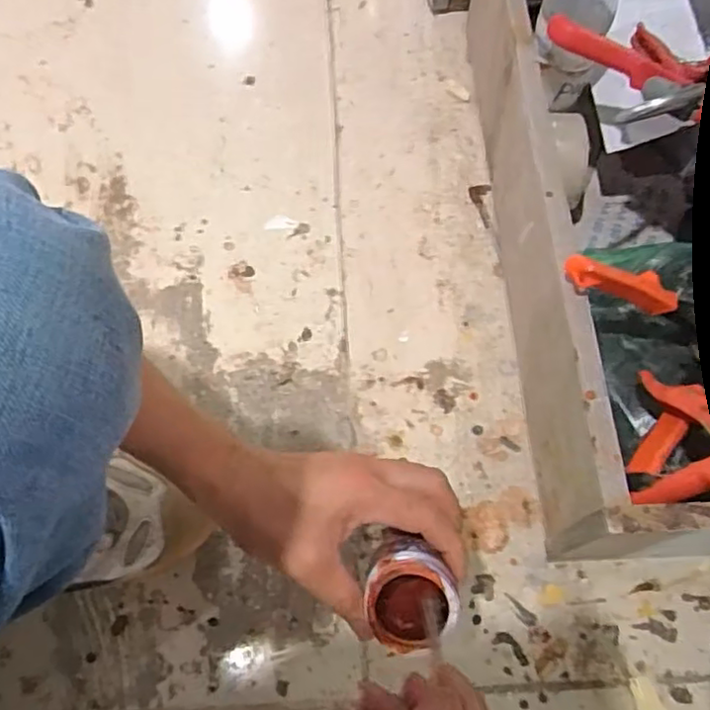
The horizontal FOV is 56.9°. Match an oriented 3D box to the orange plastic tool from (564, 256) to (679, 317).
[{"bbox_3d":[0.193,-0.053,0.476,0.094,0.022,0.023,15,66,-20],"label":"orange plastic tool"}]

